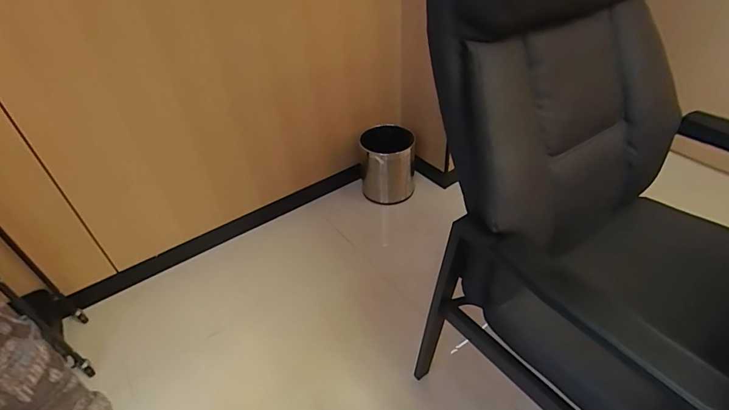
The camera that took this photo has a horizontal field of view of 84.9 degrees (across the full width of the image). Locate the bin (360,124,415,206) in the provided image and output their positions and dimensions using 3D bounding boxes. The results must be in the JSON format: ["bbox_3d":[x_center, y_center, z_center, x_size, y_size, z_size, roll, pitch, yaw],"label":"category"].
[{"bbox_3d":[0.099,-0.165,1.669,0.212,0.286,0.244,0,44,6],"label":"bin"}]

